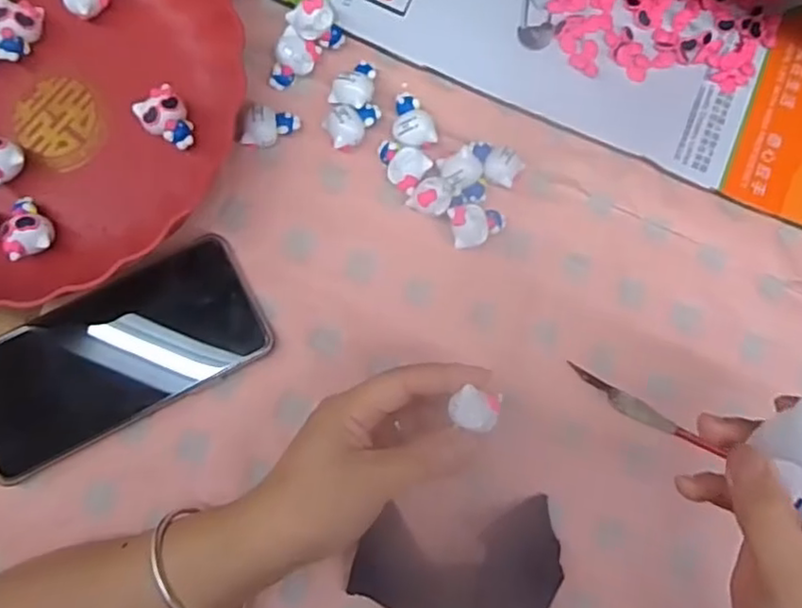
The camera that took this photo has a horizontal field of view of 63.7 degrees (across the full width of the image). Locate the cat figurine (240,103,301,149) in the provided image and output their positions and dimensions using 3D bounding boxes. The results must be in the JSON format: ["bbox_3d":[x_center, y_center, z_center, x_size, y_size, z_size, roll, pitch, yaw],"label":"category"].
[{"bbox_3d":[-0.079,-0.104,0.389,0.032,0.019,0.025,9,83,-3],"label":"cat figurine"}]

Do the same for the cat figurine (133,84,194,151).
[{"bbox_3d":[-0.136,-0.107,0.378,0.025,0.022,0.033,-38,87,-7],"label":"cat figurine"}]

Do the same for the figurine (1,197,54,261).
[{"bbox_3d":[-0.213,-0.044,0.365,0.025,0.019,0.032,-22,86,-6],"label":"figurine"}]

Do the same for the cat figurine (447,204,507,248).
[{"bbox_3d":[0.046,-0.048,0.384,0.033,0.012,0.024,-14,85,-5],"label":"cat figurine"}]

